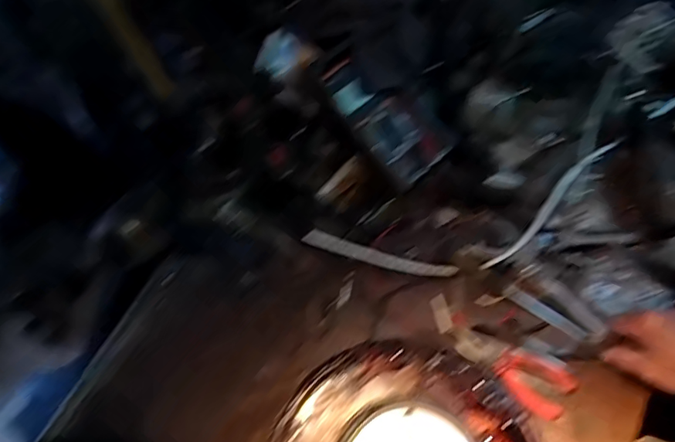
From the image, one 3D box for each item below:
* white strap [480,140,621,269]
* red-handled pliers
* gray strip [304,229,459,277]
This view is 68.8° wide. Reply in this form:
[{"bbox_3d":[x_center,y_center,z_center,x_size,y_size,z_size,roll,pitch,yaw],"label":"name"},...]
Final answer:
[{"bbox_3d":[0.290,-0.024,0.666,0.021,0.030,0.261,41,85,23],"label":"white strap"},{"bbox_3d":[0.211,0.172,0.597,0.140,0.020,0.058,35,67,21],"label":"red-handled pliers"},{"bbox_3d":[0.056,0.045,0.652,0.199,0.031,0.018,12,61,10],"label":"gray strip"}]

